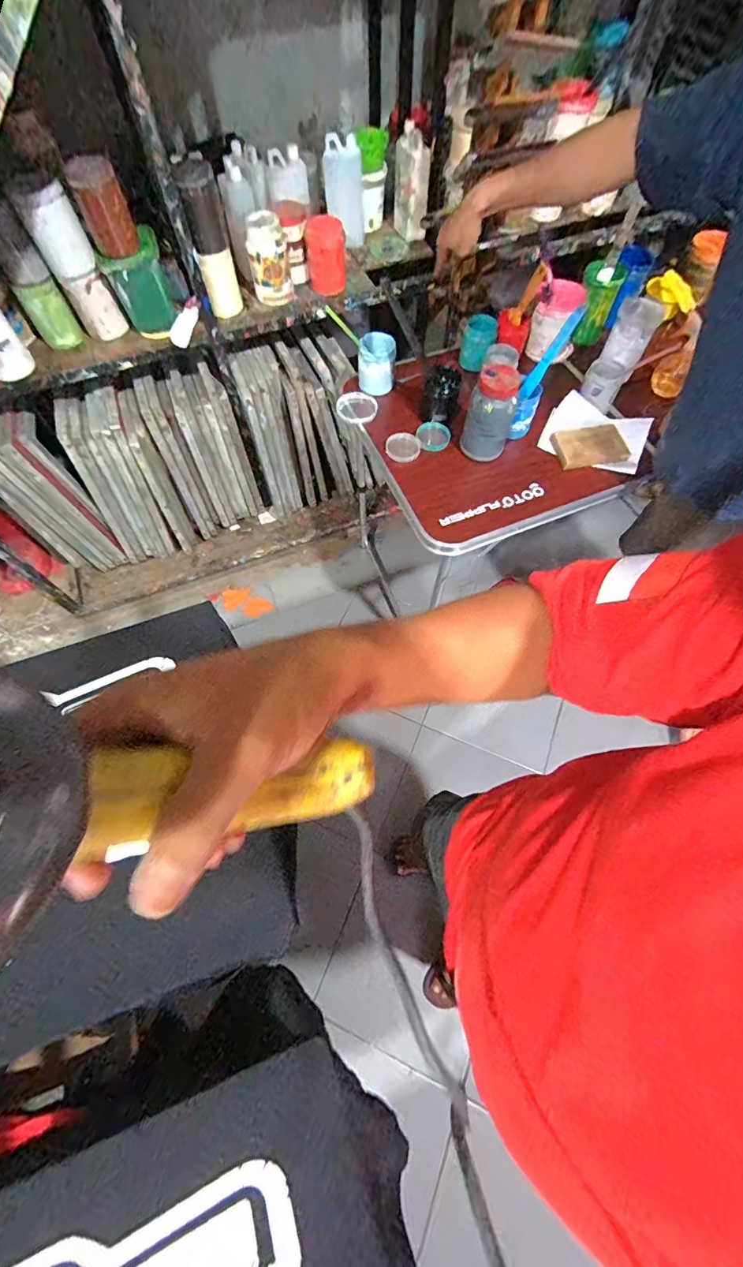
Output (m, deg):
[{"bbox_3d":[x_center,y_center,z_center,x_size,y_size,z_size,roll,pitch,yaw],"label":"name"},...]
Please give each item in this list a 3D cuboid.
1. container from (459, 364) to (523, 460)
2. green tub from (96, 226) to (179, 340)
[{"bbox_3d":[0.261,-0.479,0.979,0.098,0.181,0.090,18,66,9],"label":"container"},{"bbox_3d":[-0.533,-0.814,1.050,0.135,0.162,0.132,-16,66,-7],"label":"green tub"}]

